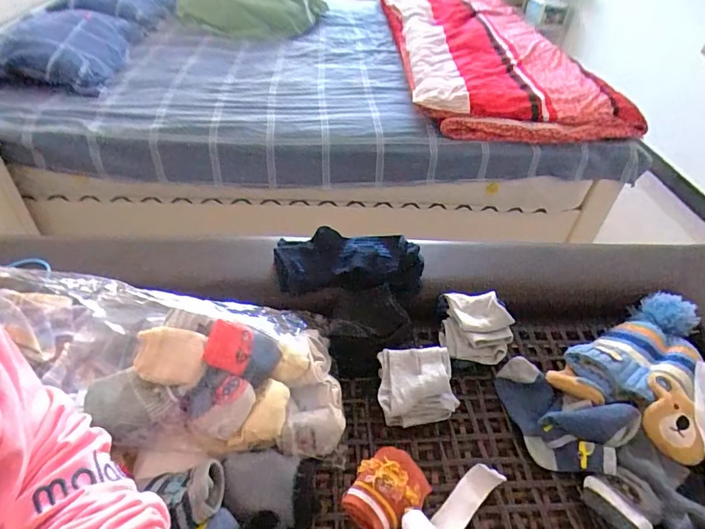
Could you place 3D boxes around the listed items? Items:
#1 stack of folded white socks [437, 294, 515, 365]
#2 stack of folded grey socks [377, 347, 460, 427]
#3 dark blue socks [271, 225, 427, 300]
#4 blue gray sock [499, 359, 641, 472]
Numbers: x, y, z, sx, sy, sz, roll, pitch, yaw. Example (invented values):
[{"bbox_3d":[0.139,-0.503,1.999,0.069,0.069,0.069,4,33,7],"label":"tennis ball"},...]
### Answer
[{"bbox_3d":[0.185,0.094,0.683,0.108,0.055,0.105,7,70,27],"label":"stack of folded white socks"},{"bbox_3d":[0.088,0.167,0.611,0.110,0.068,0.095,1,42,-5],"label":"stack of folded grey socks"},{"bbox_3d":[-0.005,-0.002,0.719,0.233,0.051,0.099,4,42,-1],"label":"dark blue socks"},{"bbox_3d":[0.271,0.207,0.601,0.174,0.064,0.107,29,47,24],"label":"blue gray sock"}]

